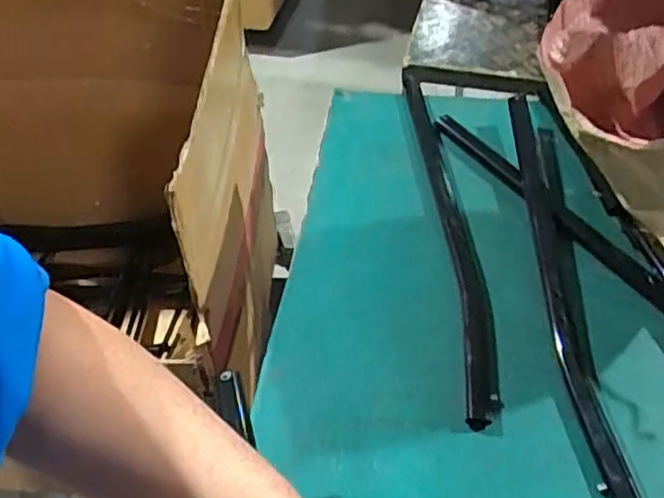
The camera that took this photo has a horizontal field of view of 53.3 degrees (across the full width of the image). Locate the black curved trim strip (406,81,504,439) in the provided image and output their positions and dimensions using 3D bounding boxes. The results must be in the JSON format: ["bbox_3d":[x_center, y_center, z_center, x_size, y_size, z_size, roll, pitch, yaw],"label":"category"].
[{"bbox_3d":[0.144,-0.037,0.804,0.050,0.018,0.539,-2,49,-1],"label":"black curved trim strip"}]

